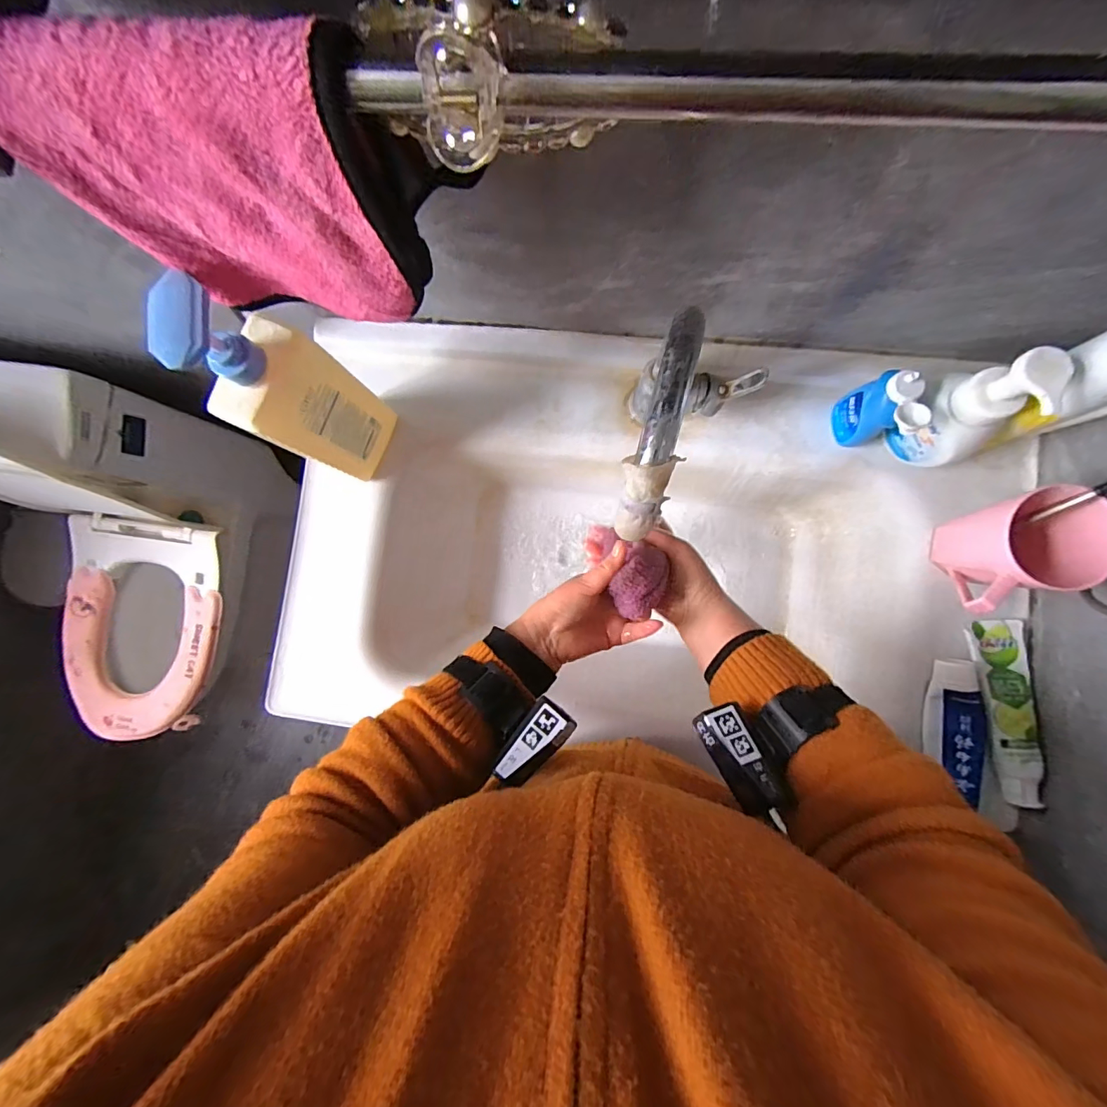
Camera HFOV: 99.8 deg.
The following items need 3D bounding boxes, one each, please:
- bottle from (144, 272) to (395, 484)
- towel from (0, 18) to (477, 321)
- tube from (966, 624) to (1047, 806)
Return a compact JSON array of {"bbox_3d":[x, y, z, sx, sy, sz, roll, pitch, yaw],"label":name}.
[{"bbox_3d":[-0.228,-0.136,0.413,0.053,0.245,0.096,28,91,5],"label":"bottle"},{"bbox_3d":[-0.164,-0.187,0.255,0.191,0.146,0.048,-1,89,5],"label":"towel"},{"bbox_3d":[0.444,0.152,0.454,0.051,0.022,0.171,2,77,5],"label":"tube"}]

